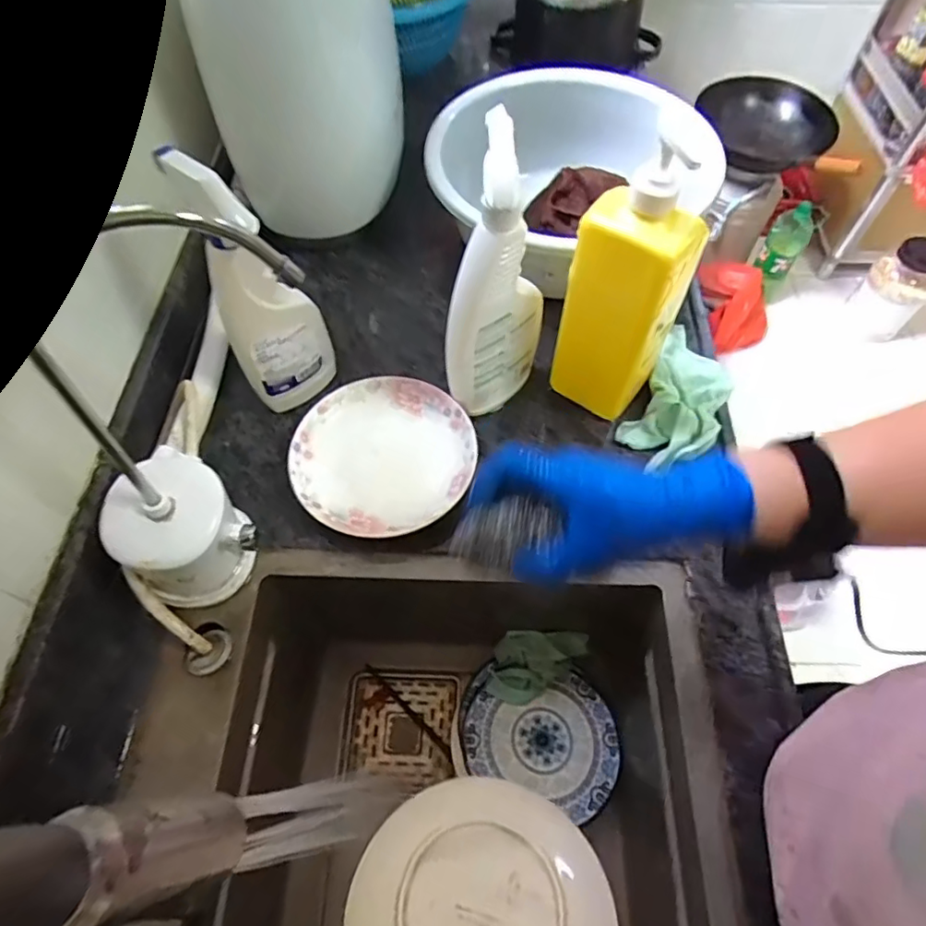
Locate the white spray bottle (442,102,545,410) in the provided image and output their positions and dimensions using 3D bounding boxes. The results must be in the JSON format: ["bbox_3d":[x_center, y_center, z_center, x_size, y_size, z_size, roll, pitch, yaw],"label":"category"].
[{"bbox_3d":[0.028,-0.140,0.504,0.058,0.264,0.090,26,64,14],"label":"white spray bottle"}]

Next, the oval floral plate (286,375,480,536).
[{"bbox_3d":[-0.076,-0.006,0.564,0.171,0.032,0.161,-1,60,0],"label":"oval floral plate"}]

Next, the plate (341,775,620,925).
[{"bbox_3d":[0.010,0.251,0.320,0.142,0.017,0.143,-3,36,2],"label":"plate"}]

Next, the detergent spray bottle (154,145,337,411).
[{"bbox_3d":[-0.179,-0.149,0.521,0.085,0.248,0.070,-18,62,-10],"label":"detergent spray bottle"}]

